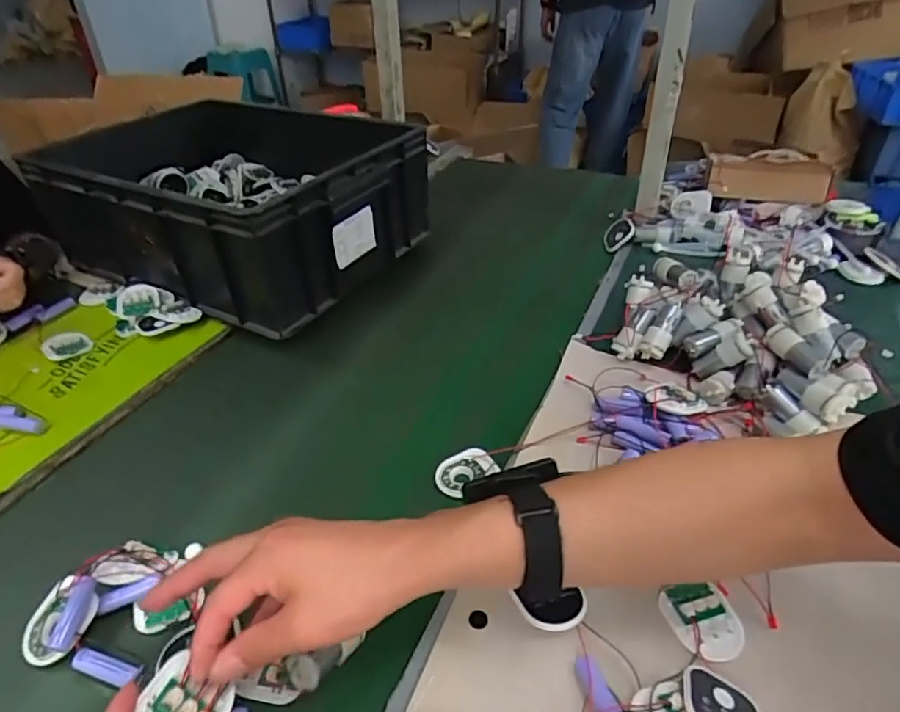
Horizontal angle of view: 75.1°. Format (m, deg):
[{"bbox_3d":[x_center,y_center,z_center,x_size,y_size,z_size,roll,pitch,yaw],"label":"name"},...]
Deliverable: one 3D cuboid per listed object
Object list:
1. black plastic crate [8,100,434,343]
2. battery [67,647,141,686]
[{"bbox_3d":[-0.315,-0.239,0.865,0.489,0.166,0.363,18,42,24],"label":"black plastic crate"},{"bbox_3d":[-0.240,0.219,0.409,0.052,0.012,0.015,8,39,13],"label":"battery"}]

